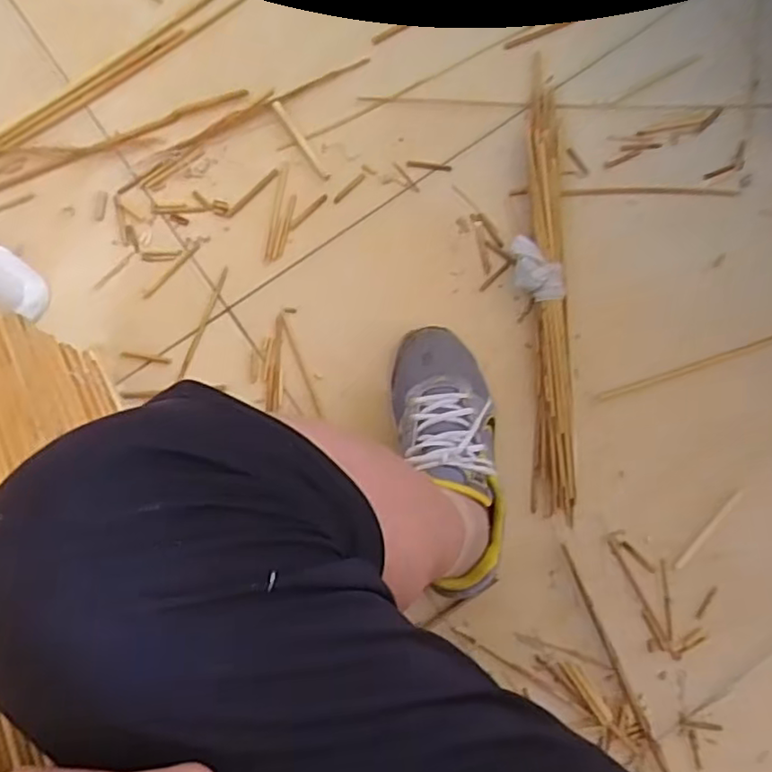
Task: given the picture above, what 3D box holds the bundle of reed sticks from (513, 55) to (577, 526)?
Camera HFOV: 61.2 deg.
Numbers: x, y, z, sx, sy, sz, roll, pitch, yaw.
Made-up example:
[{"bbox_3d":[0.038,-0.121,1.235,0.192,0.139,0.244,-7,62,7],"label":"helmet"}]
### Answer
[{"bbox_3d":[0.154,-0.102,0.628,0.059,0.039,0.436,-1,90,-3],"label":"bundle of reed sticks"}]

